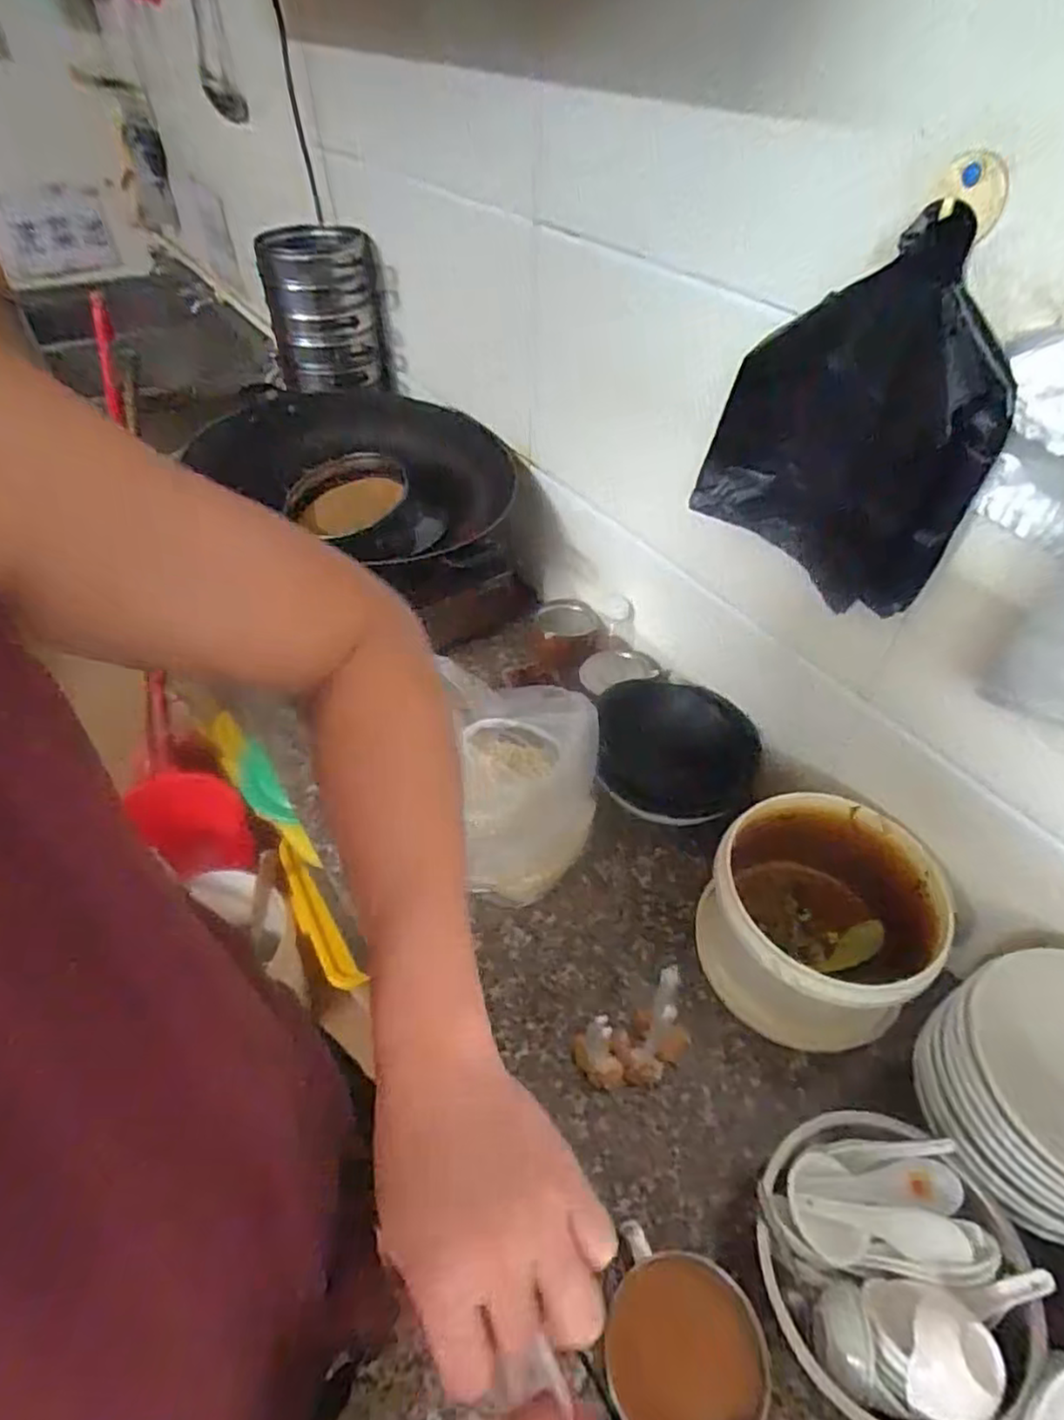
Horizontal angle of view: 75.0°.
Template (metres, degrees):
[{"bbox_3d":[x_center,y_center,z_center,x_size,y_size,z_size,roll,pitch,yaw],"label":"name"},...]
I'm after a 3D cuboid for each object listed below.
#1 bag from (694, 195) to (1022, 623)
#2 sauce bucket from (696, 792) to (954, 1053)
[{"bbox_3d":[0.249,-0.229,0.550,0.070,0.249,0.212,-24,51,-23],"label":"bag"},{"bbox_3d":[0.285,0.207,0.699,0.199,0.128,0.216,1,46,-1],"label":"sauce bucket"}]

